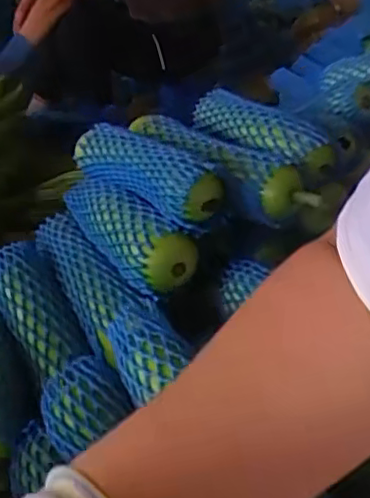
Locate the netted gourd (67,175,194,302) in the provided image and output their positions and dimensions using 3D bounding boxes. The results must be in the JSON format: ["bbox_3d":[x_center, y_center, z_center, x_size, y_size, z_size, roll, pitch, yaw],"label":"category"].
[{"bbox_3d":[-0.068,-0.026,0.696,0.070,0.067,0.214,-19,29,-23],"label":"netted gourd"}]

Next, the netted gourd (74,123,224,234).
[{"bbox_3d":[-0.046,-0.088,0.694,0.065,0.058,0.232,-23,31,-30],"label":"netted gourd"}]

